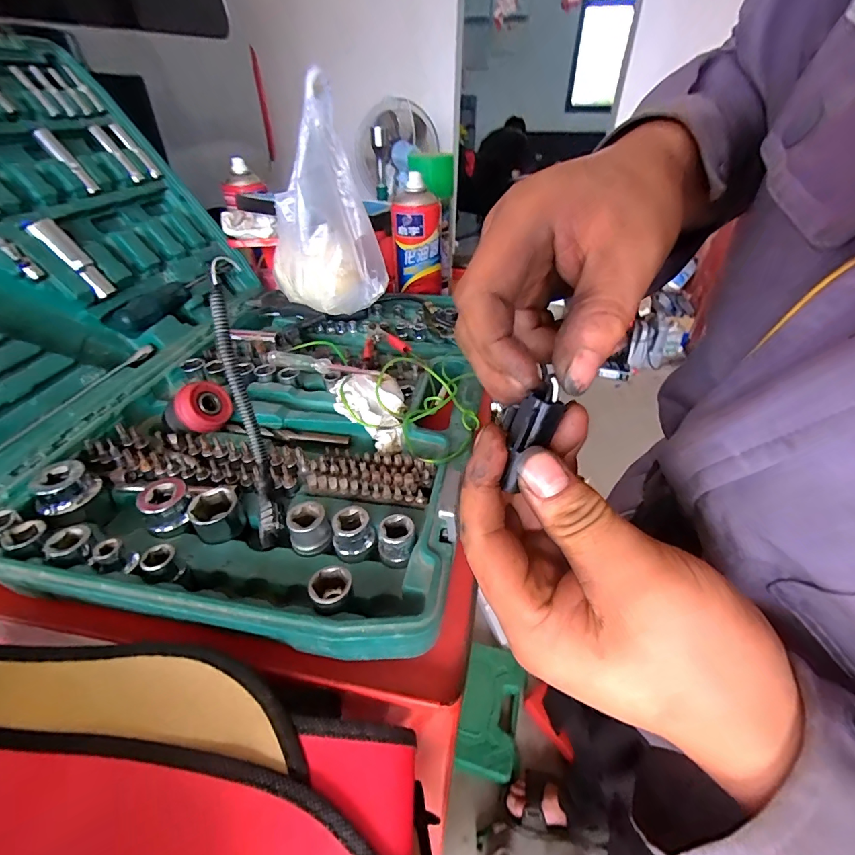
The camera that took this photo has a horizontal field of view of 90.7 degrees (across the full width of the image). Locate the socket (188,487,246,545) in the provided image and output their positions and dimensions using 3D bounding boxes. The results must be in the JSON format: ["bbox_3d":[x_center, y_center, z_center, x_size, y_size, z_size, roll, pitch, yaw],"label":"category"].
[{"bbox_3d":[-0.148,0.061,0.297,0.030,0.027,0.035,-20,42,-23],"label":"socket"}]

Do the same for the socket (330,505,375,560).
[{"bbox_3d":[-0.048,0.069,0.275,0.026,0.026,0.024,0,38,0],"label":"socket"}]

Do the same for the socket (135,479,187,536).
[{"bbox_3d":[-0.182,0.054,0.295,0.029,0.023,0.029,-26,45,-29],"label":"socket"}]

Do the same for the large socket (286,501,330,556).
[{"bbox_3d":[-0.079,0.067,0.282,0.024,0.025,0.024,-18,42,-22],"label":"large socket"}]

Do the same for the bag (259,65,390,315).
[{"bbox_3d":[-0.116,-0.218,0.459,0.086,0.215,0.125,-28,46,-31],"label":"bag"}]

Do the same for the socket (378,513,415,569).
[{"bbox_3d":[-0.020,0.073,0.272,0.022,0.023,0.024,-5,39,-6],"label":"socket"}]

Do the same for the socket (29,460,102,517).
[{"bbox_3d":[-0.265,0.043,0.309,0.037,0.022,0.037,27,46,30],"label":"socket"}]

